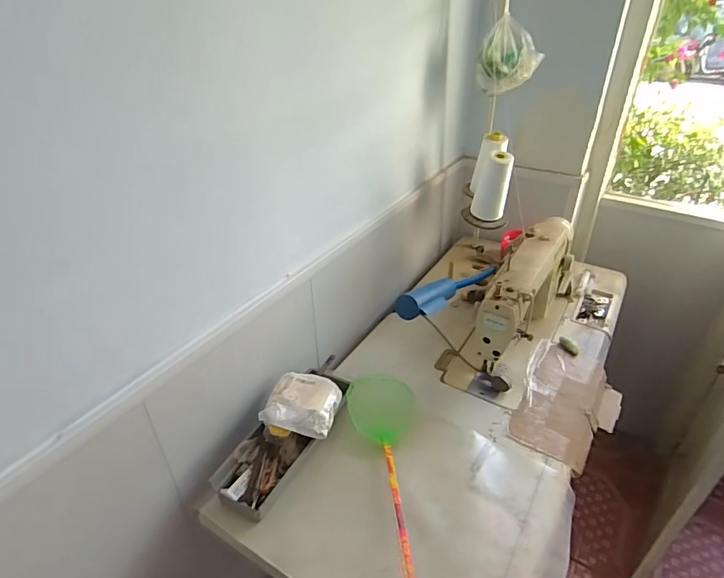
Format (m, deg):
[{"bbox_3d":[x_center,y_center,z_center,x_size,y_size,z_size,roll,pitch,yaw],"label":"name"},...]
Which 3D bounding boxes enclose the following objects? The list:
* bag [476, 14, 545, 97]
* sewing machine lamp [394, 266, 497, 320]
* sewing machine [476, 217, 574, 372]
[{"bbox_3d":[0.358,-0.561,1.127,0.146,0.150,0.058,-11,35,-15],"label":"bag"},{"bbox_3d":[0.199,0.000,1.017,0.059,0.052,0.339,26,28,33],"label":"sewing machine lamp"},{"bbox_3d":[0.399,0.005,1.123,0.133,0.222,0.487,19,39,27],"label":"sewing machine"}]

